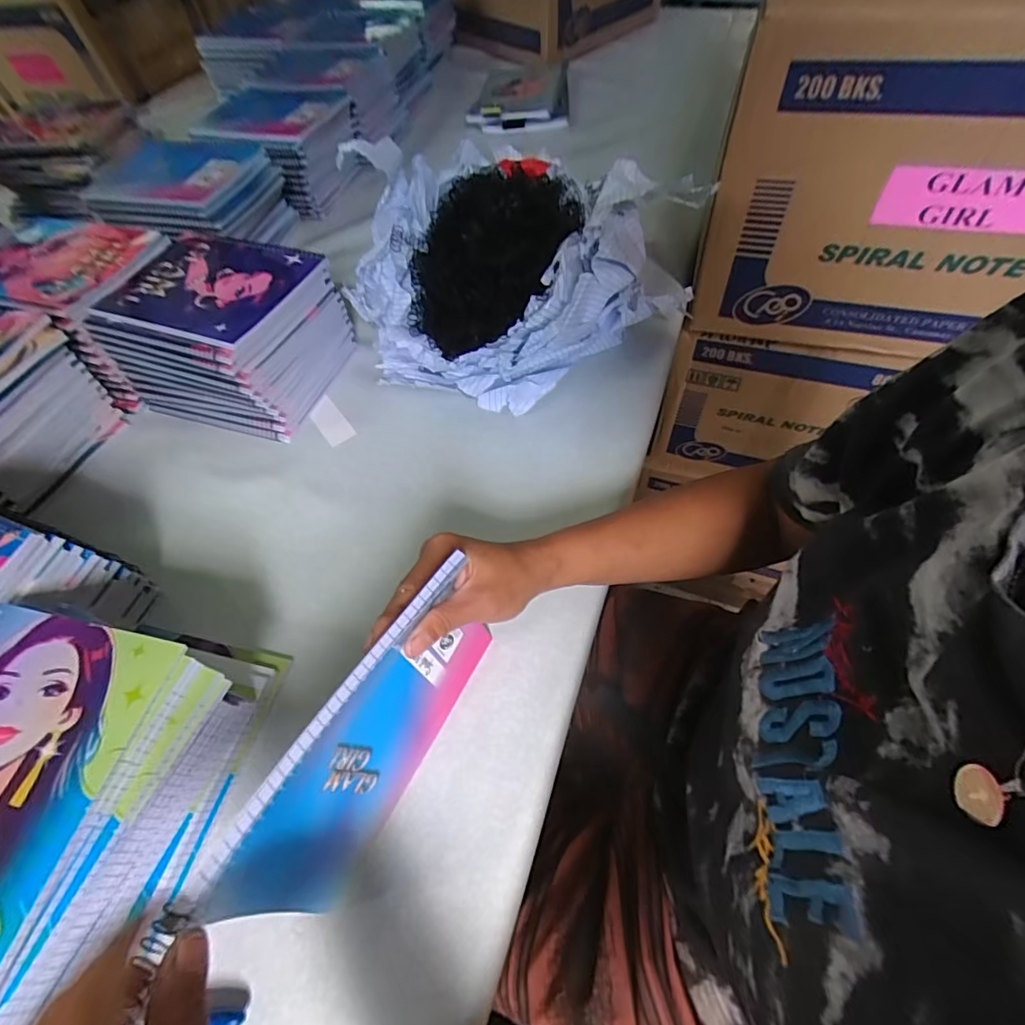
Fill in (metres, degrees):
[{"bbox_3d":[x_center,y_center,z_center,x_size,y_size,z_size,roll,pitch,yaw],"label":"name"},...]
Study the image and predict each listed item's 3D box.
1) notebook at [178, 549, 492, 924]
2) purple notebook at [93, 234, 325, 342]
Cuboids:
[{"bbox_3d":[-0.078,0.133,0.296,0.016,0.139,0.187,23,61,19],"label":"notebook"},{"bbox_3d":[-0.312,-0.236,0.510,0.204,0.005,0.145,18,59,17],"label":"purple notebook"}]

